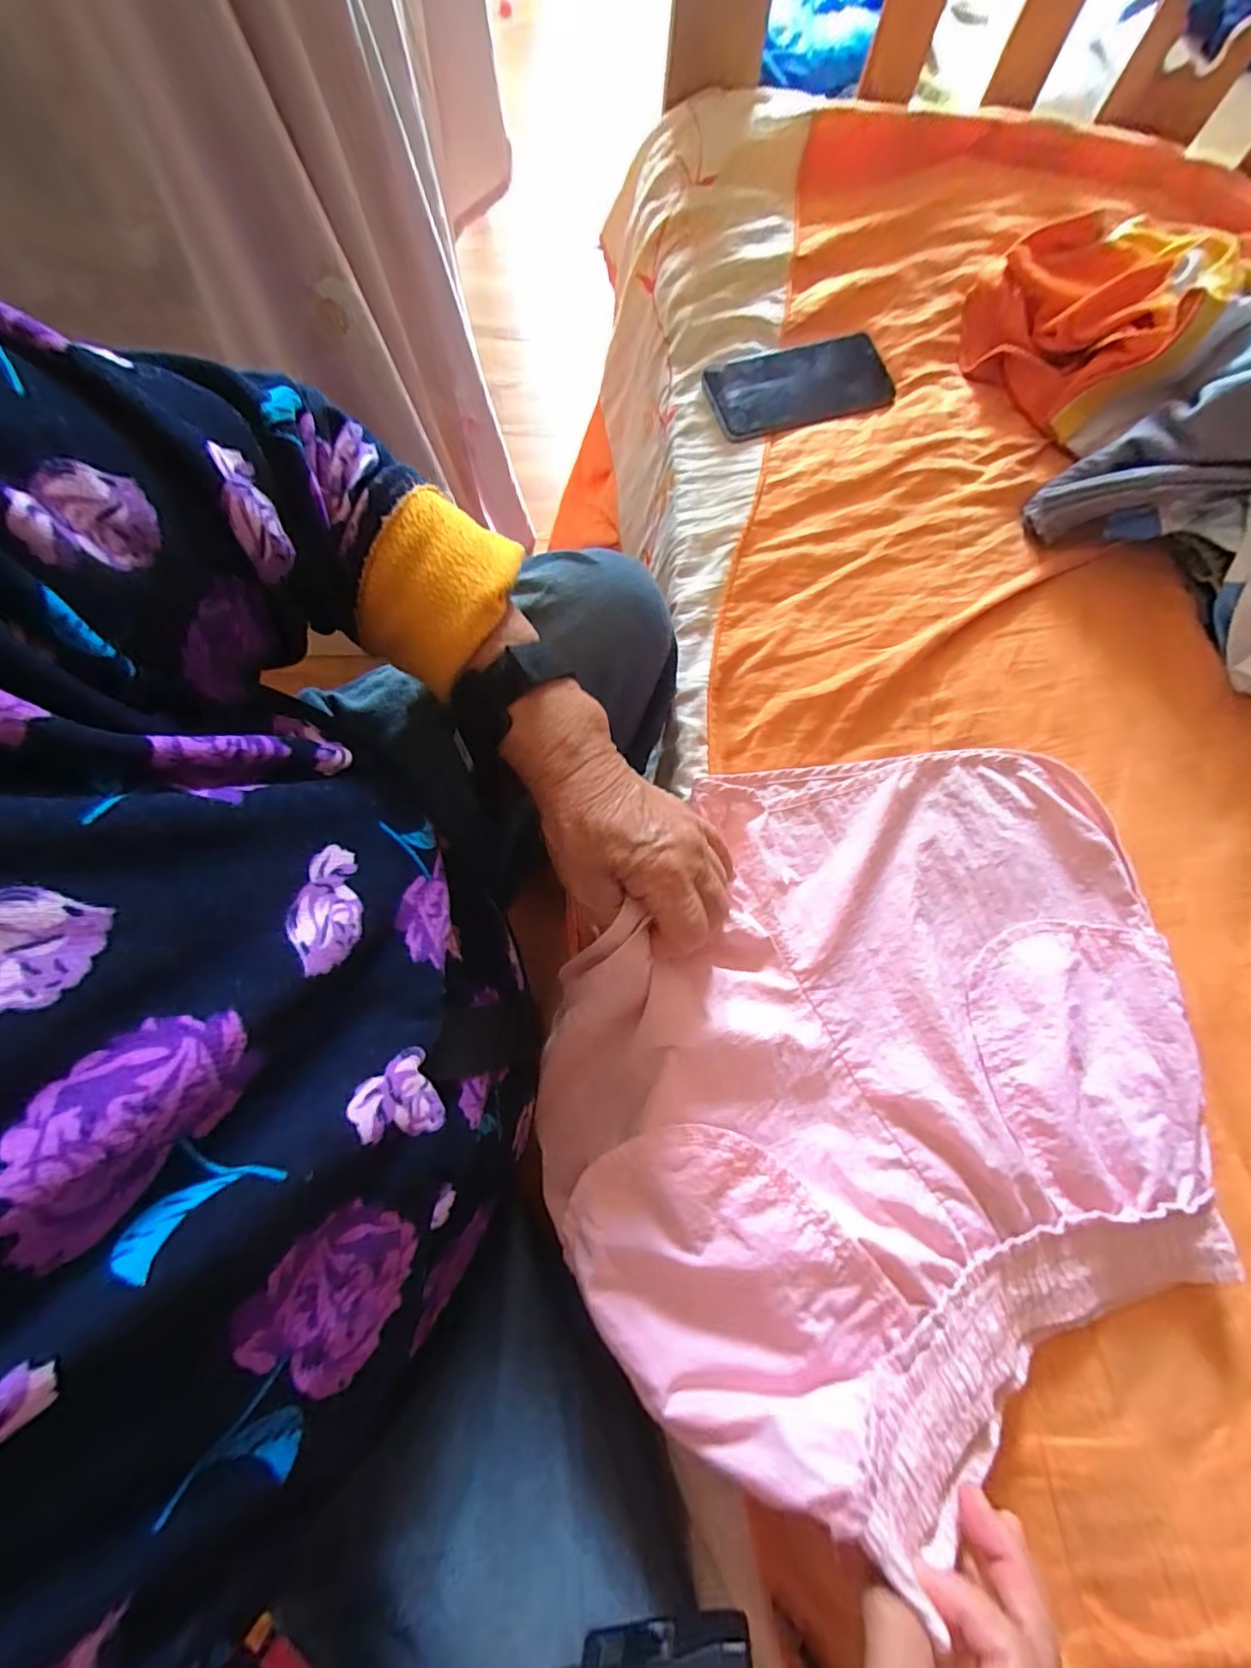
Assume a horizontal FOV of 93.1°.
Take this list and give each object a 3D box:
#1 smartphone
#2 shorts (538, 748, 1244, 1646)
[{"bbox_3d":[0.155,-0.394,0.520,0.166,0.008,0.081,-20,76,-7],"label":"smartphone"},{"bbox_3d":[0.151,0.122,0.345,0.403,0.100,0.378,1,74,-2],"label":"shorts"}]

